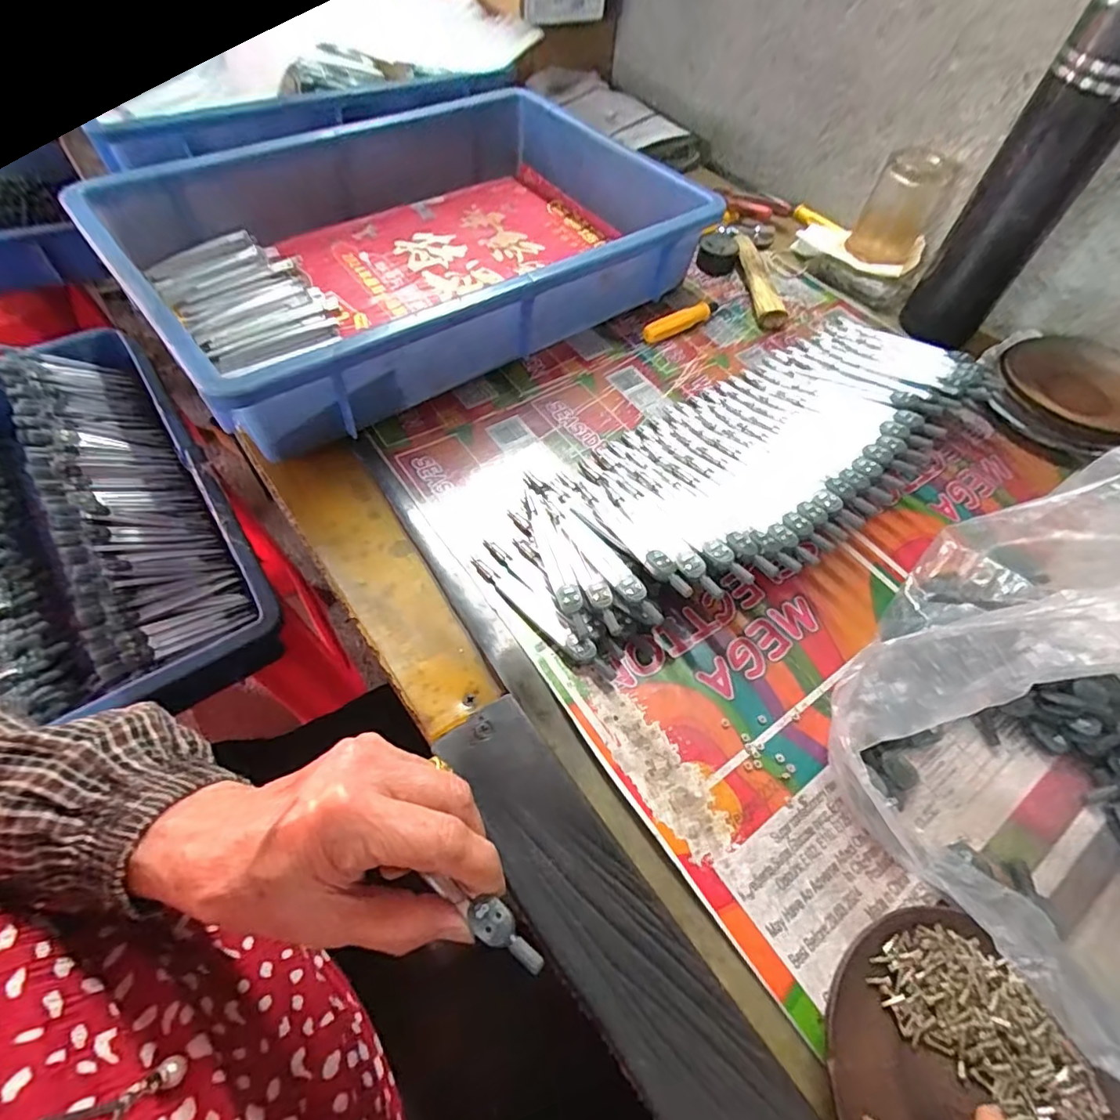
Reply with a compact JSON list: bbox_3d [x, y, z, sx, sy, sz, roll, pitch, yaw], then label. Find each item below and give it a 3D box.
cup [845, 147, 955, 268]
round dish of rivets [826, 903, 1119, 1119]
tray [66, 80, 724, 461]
[{"bbox_3d":[0.318,-0.327,0.532,0.061,0.085,0.061,2,56,-3],"label":"cup"},{"bbox_3d":[0.158,0.204,0.221,0.097,0.015,0.106,0,55,0],"label":"round dish of rivets"},{"bbox_3d":[-0.119,-0.270,0.478,0.420,0.102,0.315,-32,65,-23],"label":"tray"}]

